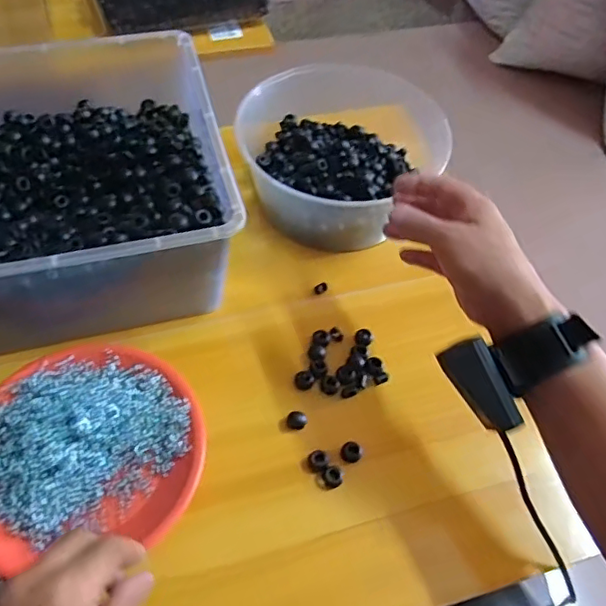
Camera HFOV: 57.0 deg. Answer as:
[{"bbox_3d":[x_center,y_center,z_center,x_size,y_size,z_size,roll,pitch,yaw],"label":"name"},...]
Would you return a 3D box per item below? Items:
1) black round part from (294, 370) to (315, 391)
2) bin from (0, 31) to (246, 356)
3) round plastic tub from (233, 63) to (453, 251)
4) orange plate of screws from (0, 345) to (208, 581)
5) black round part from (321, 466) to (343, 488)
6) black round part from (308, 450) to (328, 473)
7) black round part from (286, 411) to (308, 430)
[{"bbox_3d":[0.001,0.074,0.537,0.020,0.007,0.019,2,55,-3],"label":"black round part"},{"bbox_3d":[-0.236,-0.121,0.560,0.302,0.121,0.308,-11,57,-12],"label":"bin"},{"bbox_3d":[0.036,-0.172,0.637,0.194,0.092,0.211,2,55,-3],"label":"round plastic tub"},{"bbox_3d":[-0.189,0.119,0.478,0.199,0.042,0.172,-10,57,-11],"label":"orange plate of screws"},{"bbox_3d":[0.026,0.151,0.485,0.017,0.007,0.017,2,55,-3],"label":"black round part"},{"bbox_3d":[0.013,0.139,0.492,0.017,0.008,0.017,2,55,-3],"label":"black round part"},{"bbox_3d":[-0.006,0.107,0.511,0.019,0.010,0.015,10,55,2],"label":"black round part"}]

